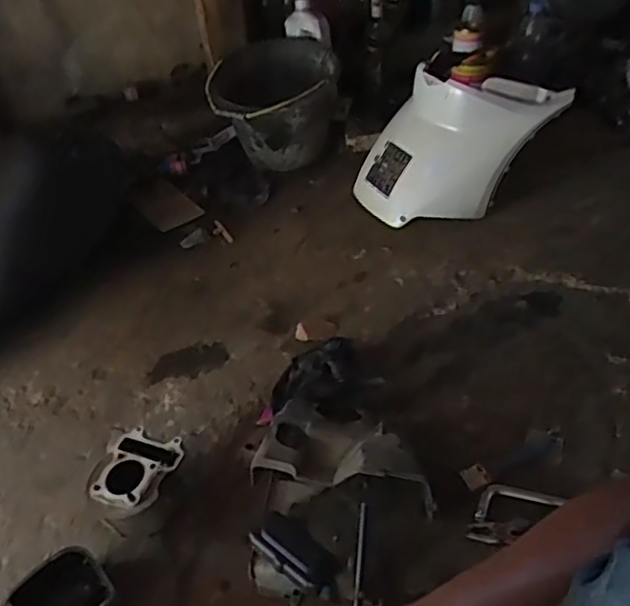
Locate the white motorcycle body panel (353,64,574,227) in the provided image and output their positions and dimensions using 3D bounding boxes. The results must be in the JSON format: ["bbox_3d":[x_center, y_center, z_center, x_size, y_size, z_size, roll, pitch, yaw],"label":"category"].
[{"bbox_3d":[0.266,-0.297,1.195,0.347,0.250,0.148,-8,42,-3],"label":"white motorcycle body panel"}]

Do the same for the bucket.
[{"bbox_3d":[-0.090,-0.435,1.415,0.267,0.225,0.267,-3,42,3],"label":"bucket"}]

